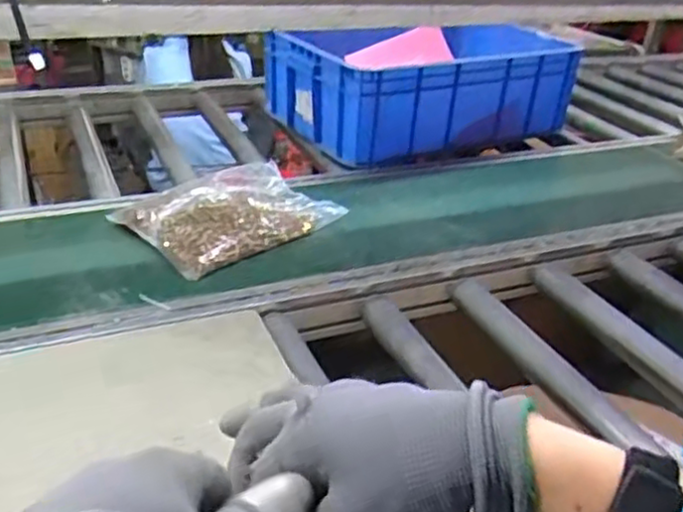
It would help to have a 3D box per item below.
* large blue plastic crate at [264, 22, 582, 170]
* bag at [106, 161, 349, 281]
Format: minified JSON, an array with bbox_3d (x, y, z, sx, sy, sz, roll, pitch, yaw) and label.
[{"bbox_3d":[0.190,-0.374,1.554,0.585,0.200,0.344,-15,35,-28],"label":"large blue plastic crate"},{"bbox_3d":[-0.173,-0.078,1.090,0.214,0.061,0.288,28,39,35],"label":"bag"}]

